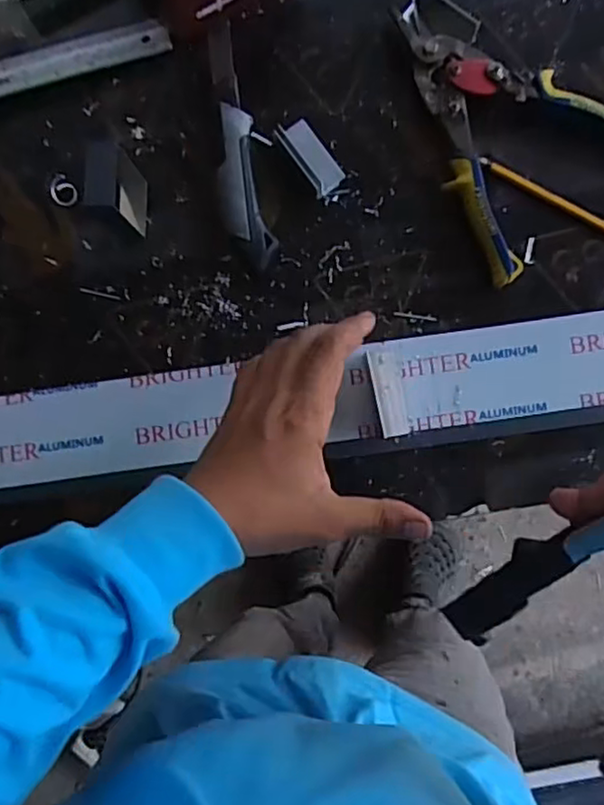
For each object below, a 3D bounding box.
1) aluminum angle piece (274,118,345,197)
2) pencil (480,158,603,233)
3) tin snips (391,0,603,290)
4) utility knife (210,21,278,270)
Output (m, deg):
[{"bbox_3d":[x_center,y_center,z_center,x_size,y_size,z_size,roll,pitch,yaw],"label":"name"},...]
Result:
[{"bbox_3d":[0.008,-0.196,0.514,0.027,0.017,0.060,-37,87,-3],"label":"aluminum angle piece"},{"bbox_3d":[0.204,-0.162,0.514,0.134,0.009,0.011,28,86,2],"label":"pencil"},{"bbox_3d":[0.183,-0.228,0.511,0.165,0.026,0.229,-22,86,-2],"label":"tin snips"},{"bbox_3d":[-0.055,-0.200,0.512,0.037,0.023,0.189,-12,86,-1],"label":"utility knife"}]

